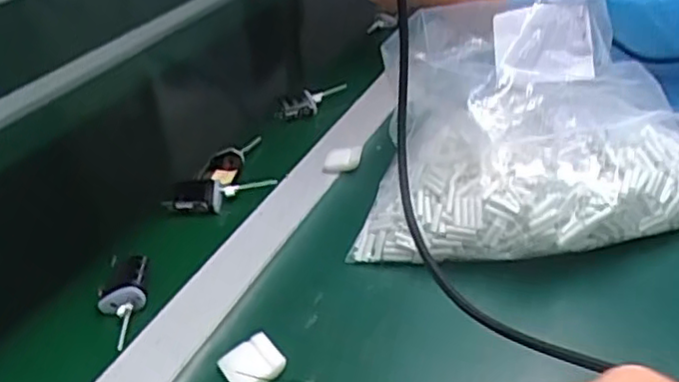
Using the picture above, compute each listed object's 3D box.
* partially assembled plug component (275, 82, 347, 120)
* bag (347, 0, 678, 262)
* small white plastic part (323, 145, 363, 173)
[{"bbox_3d":[-0.033,-0.104,0.777,0.088,0.025,0.026,-25,34,-4],"label":"partially assembled plug component"},{"bbox_3d":[0.178,-0.041,0.523,0.316,0.169,0.160,3,33,11],"label":"bag"},{"bbox_3d":[0.003,-0.031,0.647,0.039,0.014,0.024,-4,31,0],"label":"small white plastic part"}]

